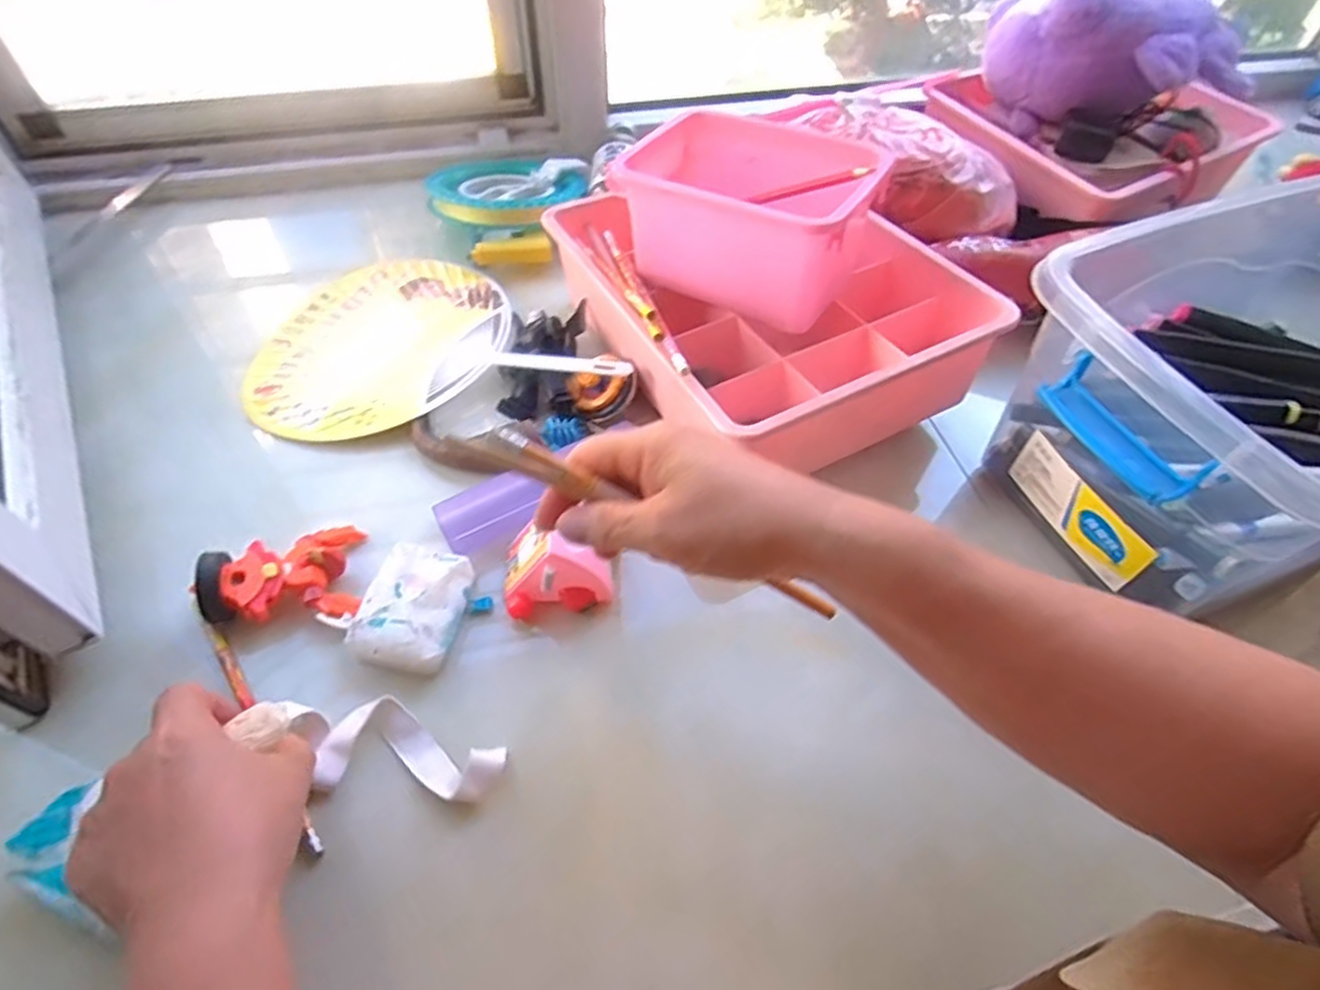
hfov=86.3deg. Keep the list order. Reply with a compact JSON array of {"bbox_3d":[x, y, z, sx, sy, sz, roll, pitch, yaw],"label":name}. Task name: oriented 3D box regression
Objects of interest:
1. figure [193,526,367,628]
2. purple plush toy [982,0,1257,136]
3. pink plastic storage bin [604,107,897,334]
[{"bbox_3d":[-0.230,0.049,0.430,0.082,0.034,0.071,-12,55,-11],"label":"figure"},{"bbox_3d":[0.418,-0.409,0.665,0.237,0.125,0.118,32,58,19],"label":"purple plush toy"},{"bbox_3d":[0.065,-0.209,0.508,0.161,0.082,0.128,28,57,17],"label":"pink plastic storage bin"}]

